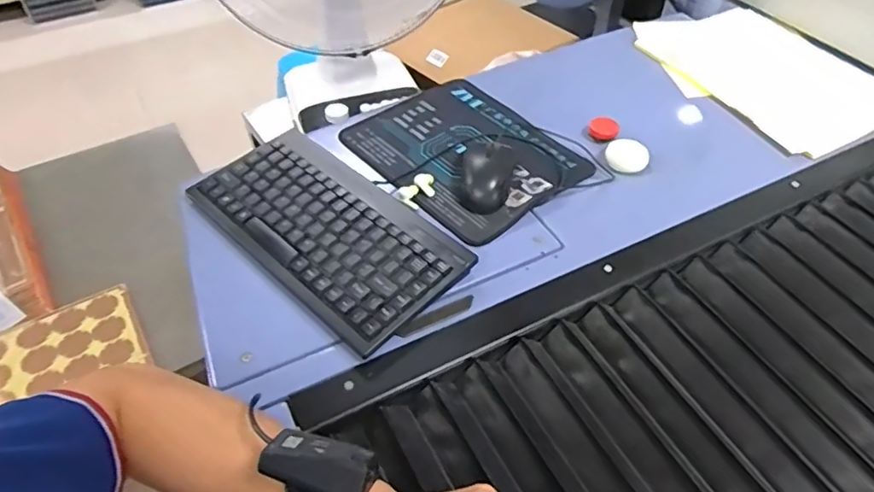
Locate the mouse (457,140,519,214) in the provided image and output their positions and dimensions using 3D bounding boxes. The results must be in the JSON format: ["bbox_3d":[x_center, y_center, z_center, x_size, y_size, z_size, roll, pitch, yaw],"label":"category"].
[{"bbox_3d":[0.057,-0.086,0.646,0.060,0.035,0.104,8,49,8],"label":"mouse"}]

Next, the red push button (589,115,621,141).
[{"bbox_3d":[0.224,-0.157,0.767,0.039,0.012,0.036,16,50,14],"label":"red push button"}]

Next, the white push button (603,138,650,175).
[{"bbox_3d":[0.239,-0.113,0.720,0.052,0.014,0.055,16,50,14],"label":"white push button"}]

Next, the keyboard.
[{"bbox_3d":[-0.116,-0.019,0.589,0.287,0.030,0.146,35,57,27],"label":"keyboard"}]

